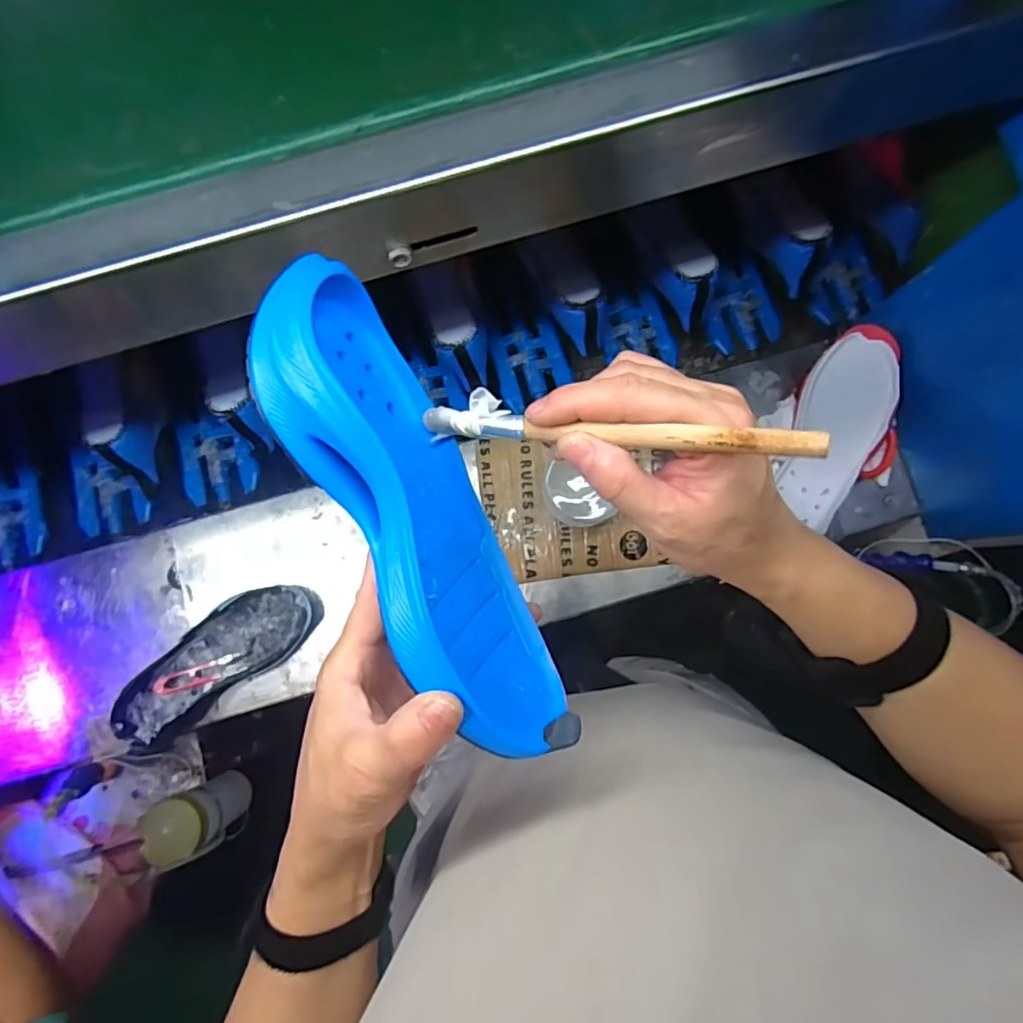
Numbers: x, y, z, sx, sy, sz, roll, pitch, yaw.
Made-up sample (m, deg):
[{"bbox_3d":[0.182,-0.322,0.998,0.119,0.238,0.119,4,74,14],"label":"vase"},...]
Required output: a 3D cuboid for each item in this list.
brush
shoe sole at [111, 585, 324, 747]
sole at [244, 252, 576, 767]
[{"bbox_3d":[0.036,-0.038,0.248,0.181,0.015,0.018,9,82,29],"label":"brush"},{"bbox_3d":[-0.336,0.164,0.643,0.242,0.044,0.091,-34,86,-2],"label":"shoe sole"},{"bbox_3d":[-0.045,0.006,0.275,0.063,0.080,0.240,-28,98,-3],"label":"sole"}]

